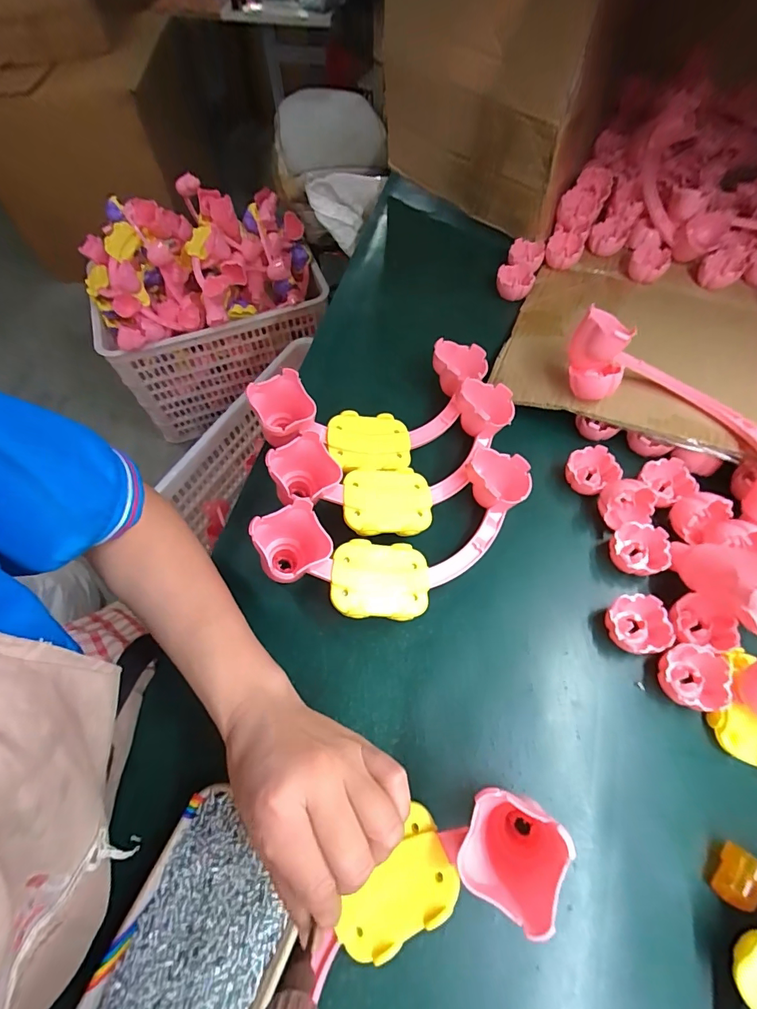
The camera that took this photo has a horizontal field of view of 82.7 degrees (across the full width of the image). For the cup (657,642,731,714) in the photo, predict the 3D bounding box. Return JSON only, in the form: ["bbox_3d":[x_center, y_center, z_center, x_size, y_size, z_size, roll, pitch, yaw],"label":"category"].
[{"bbox_3d":[0.257,0.143,0.355,0.053,0.023,0.048,-4,63,0],"label":"cup"}]

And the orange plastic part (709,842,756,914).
[{"bbox_3d":[0.246,0.255,0.293,0.022,0.028,0.032,38,71,19],"label":"orange plastic part"}]

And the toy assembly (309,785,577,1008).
[{"bbox_3d":[0.041,0.234,0.271,0.176,0.070,0.070,-14,63,-12],"label":"toy assembly"}]

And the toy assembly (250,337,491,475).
[{"bbox_3d":[0.010,-0.099,0.440,0.262,0.052,0.117,-18,63,-21],"label":"toy assembly"}]

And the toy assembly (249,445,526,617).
[{"bbox_3d":[0.035,0.029,0.381,0.252,0.099,0.107,-23,64,-9],"label":"toy assembly"}]

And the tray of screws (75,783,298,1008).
[{"bbox_3d":[-0.122,0.298,0.278,0.104,0.012,0.167,23,66,14],"label":"tray of screws"}]

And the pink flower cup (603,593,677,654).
[{"bbox_3d":[0.223,0.105,0.375,0.049,0.028,0.047,-1,63,2],"label":"pink flower cup"}]

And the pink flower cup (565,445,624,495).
[{"bbox_3d":[0.222,-0.035,0.448,0.048,0.023,0.046,-1,63,2],"label":"pink flower cup"}]

